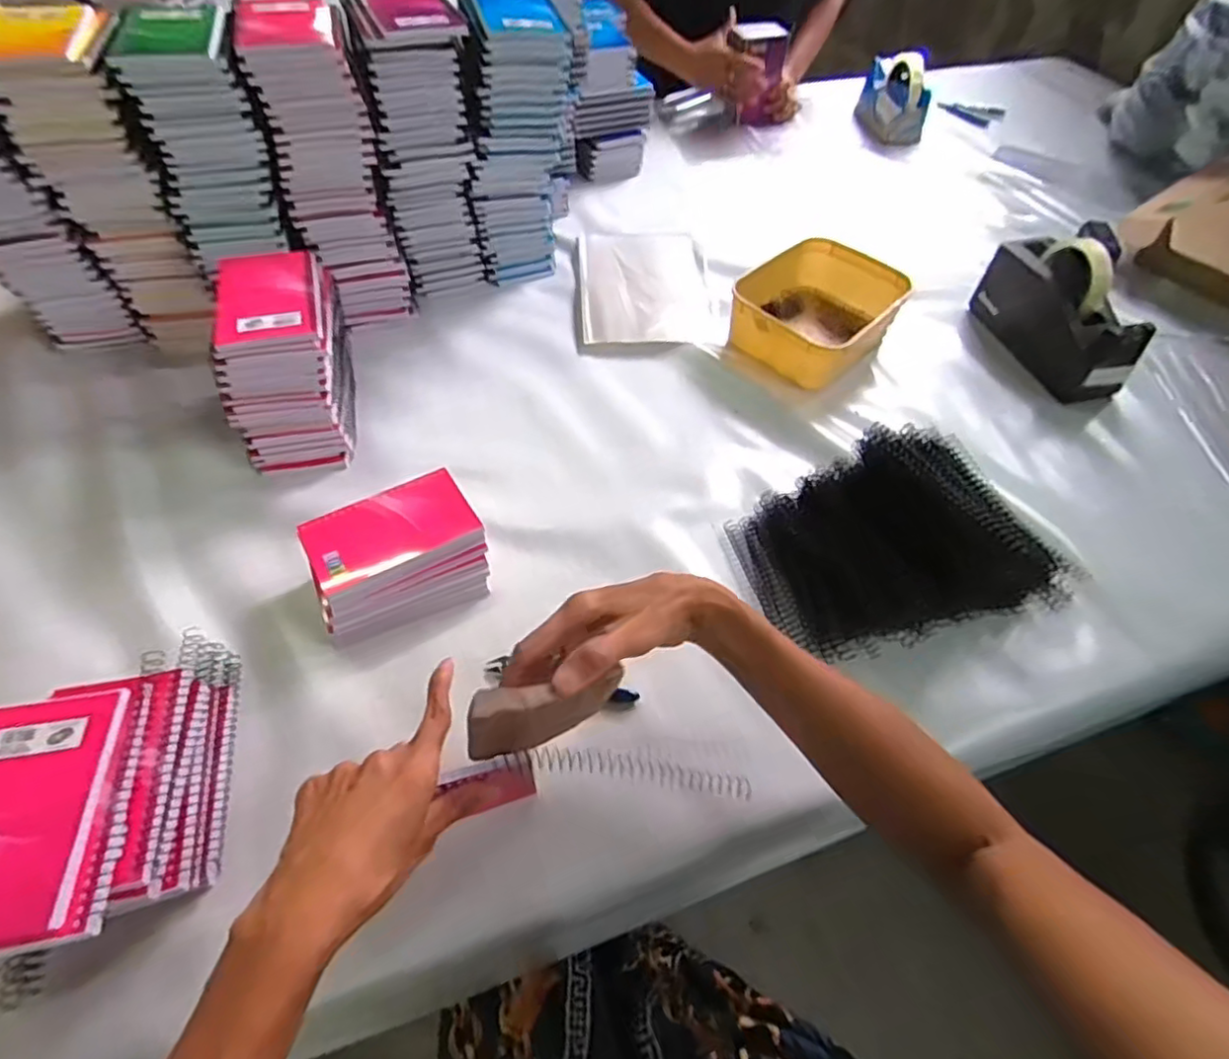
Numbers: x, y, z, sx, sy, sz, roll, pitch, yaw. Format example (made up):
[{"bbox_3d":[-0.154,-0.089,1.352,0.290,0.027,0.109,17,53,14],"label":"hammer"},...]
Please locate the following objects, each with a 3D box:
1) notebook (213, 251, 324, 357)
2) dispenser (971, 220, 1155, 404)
[{"bbox_3d":[-0.307,-0.207,0.564,0.084,0.010,0.119,-10,59,-14],"label":"notebook"},{"bbox_3d":[0.517,-0.263,0.730,0.066,0.115,0.207,-12,54,-13],"label":"dispenser"}]

